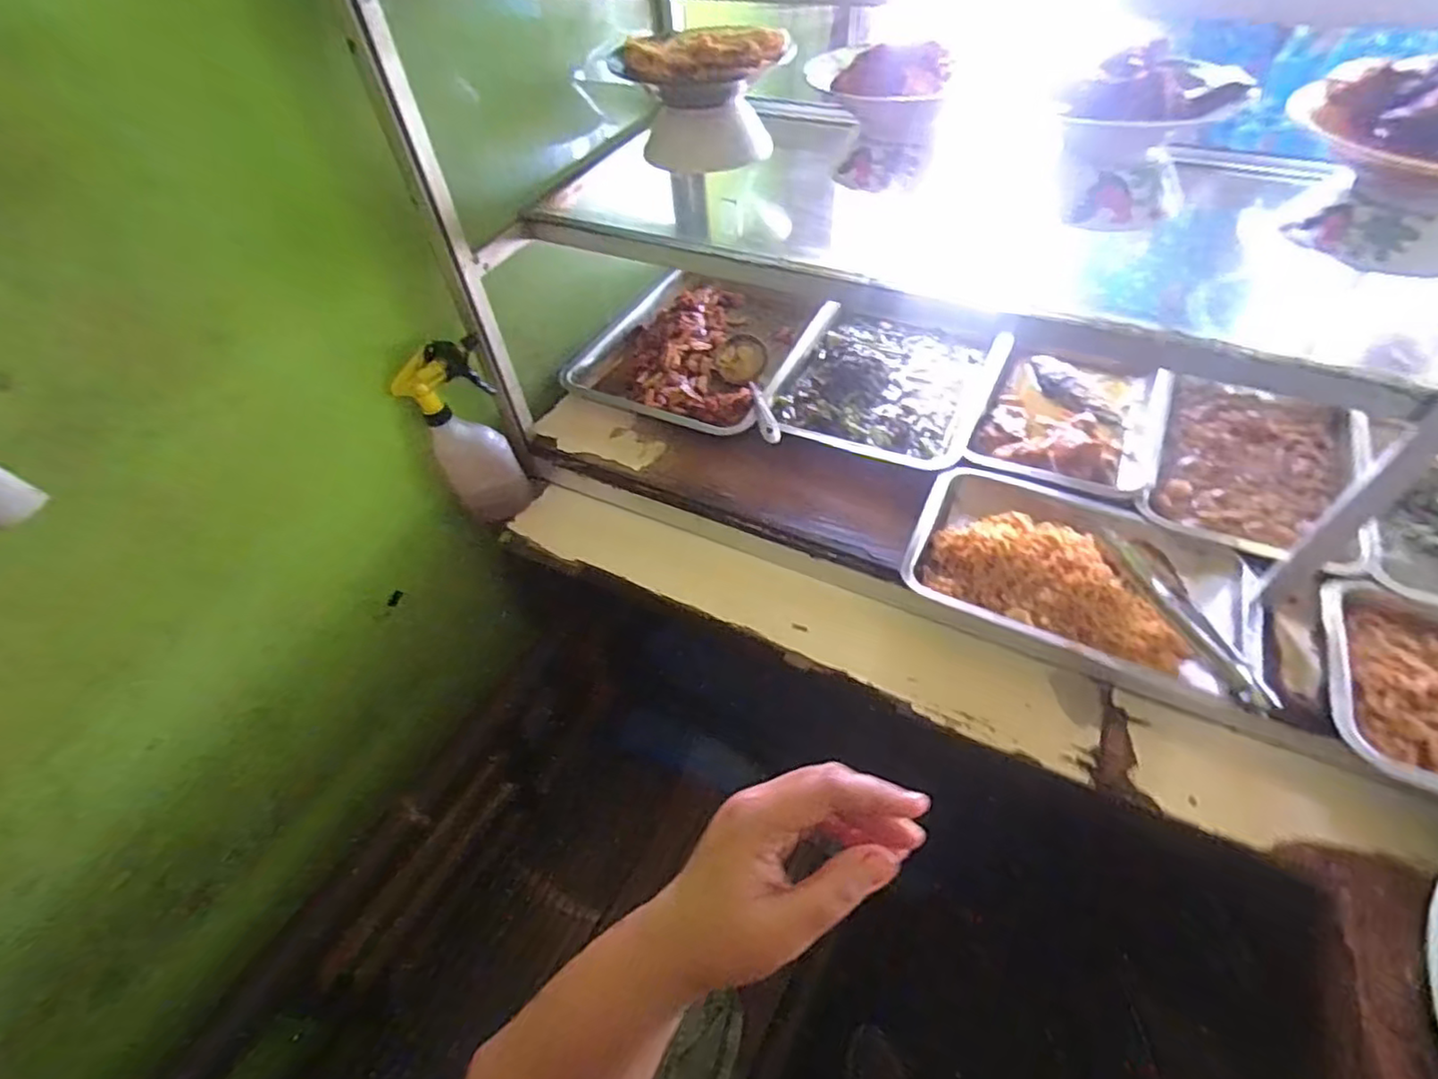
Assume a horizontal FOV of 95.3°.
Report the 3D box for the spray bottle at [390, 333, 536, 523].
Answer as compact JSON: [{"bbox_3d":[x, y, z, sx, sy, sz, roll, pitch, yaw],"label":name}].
[{"bbox_3d":[-0.301,-0.122,0.793,0.098,0.219,0.065,-34,55,-24],"label":"spray bottle"}]

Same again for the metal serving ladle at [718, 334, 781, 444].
[{"bbox_3d":[0.046,-0.191,0.839,0.066,0.054,0.267,-7,35,-3],"label":"metal serving ladle"}]

